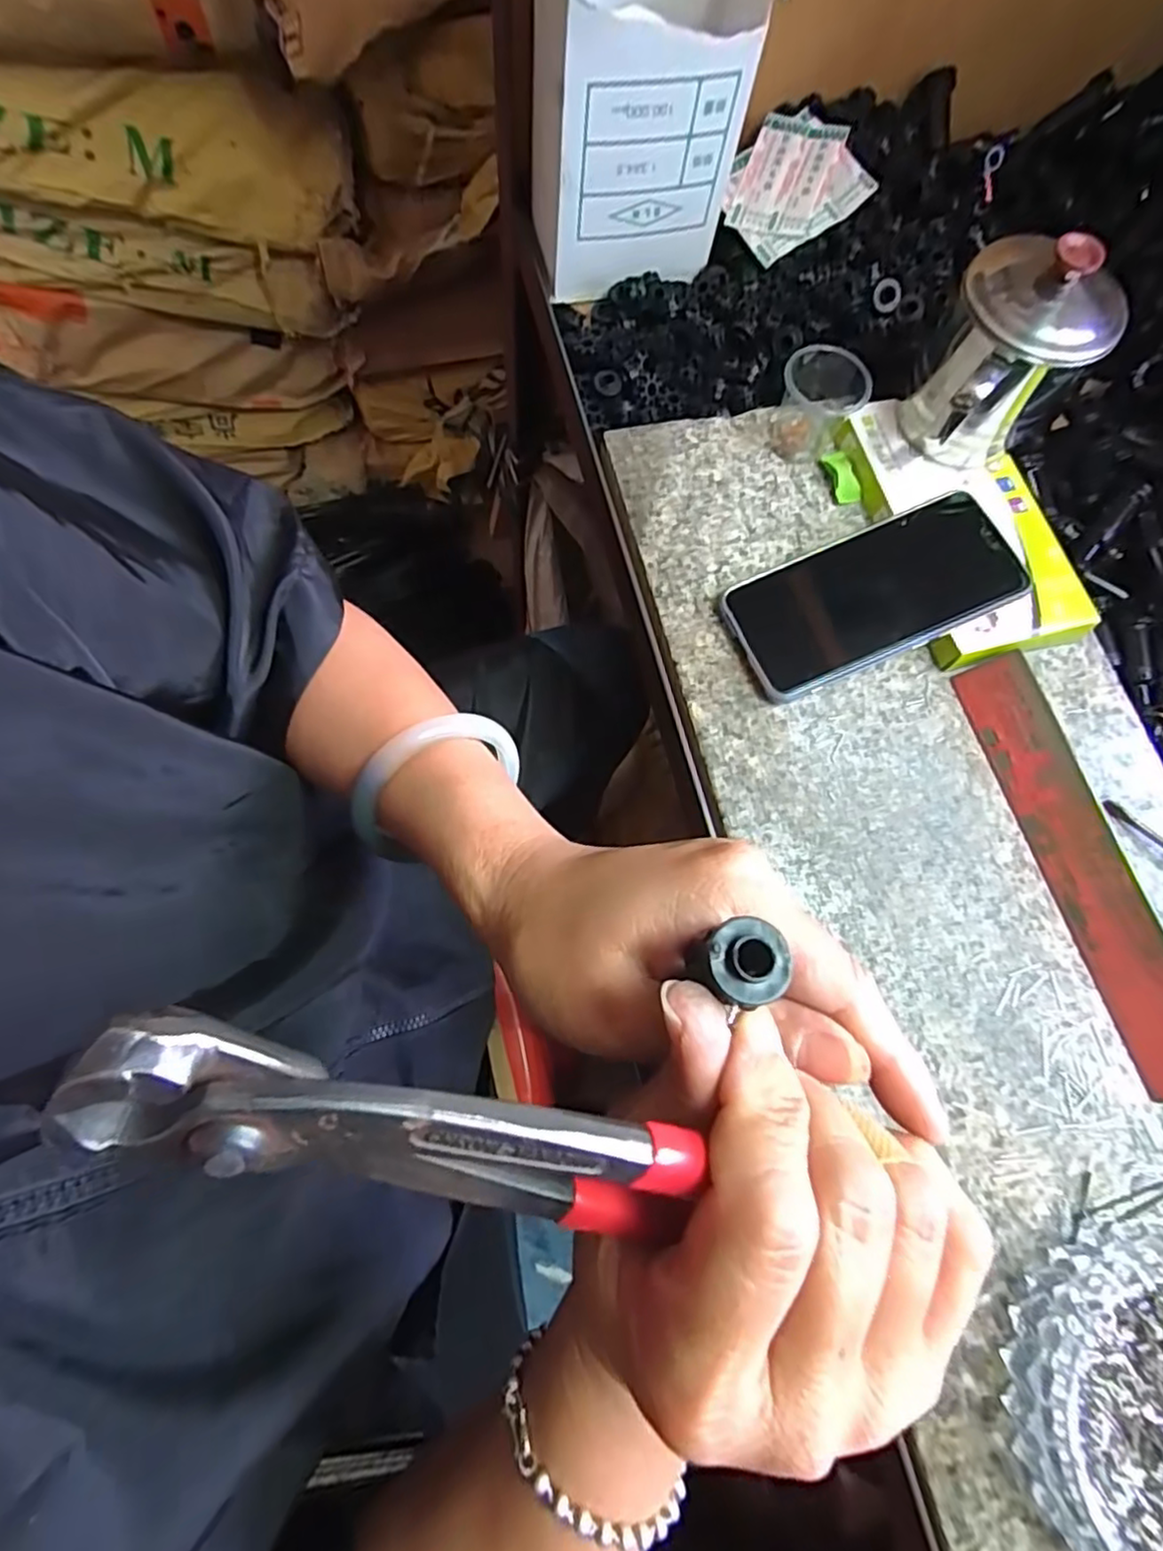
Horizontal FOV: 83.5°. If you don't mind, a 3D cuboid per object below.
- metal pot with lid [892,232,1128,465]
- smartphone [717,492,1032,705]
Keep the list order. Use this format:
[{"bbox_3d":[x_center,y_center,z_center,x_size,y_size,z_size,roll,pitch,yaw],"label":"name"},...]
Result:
[{"bbox_3d":[0.221,-0.217,0.354,0.075,0.107,0.084,36,74,7],"label":"metal pot with lid"},{"bbox_3d":[0.161,-0.100,0.365,0.153,0.014,0.075,-22,76,1],"label":"smartphone"}]

